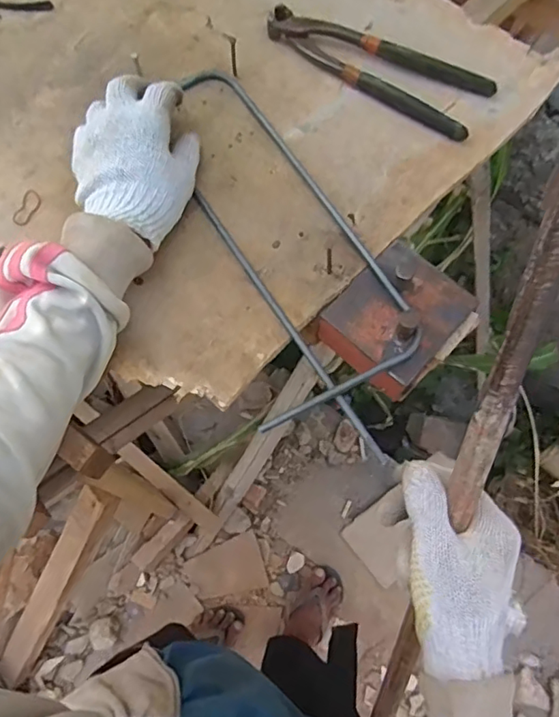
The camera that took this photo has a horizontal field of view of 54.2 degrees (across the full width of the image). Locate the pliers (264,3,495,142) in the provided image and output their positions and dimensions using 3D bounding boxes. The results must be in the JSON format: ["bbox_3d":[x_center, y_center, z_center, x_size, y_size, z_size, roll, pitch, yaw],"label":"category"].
[{"bbox_3d":[0.094,-0.287,0.527,0.221,0.018,0.068,34,75,11],"label":"pliers"}]

